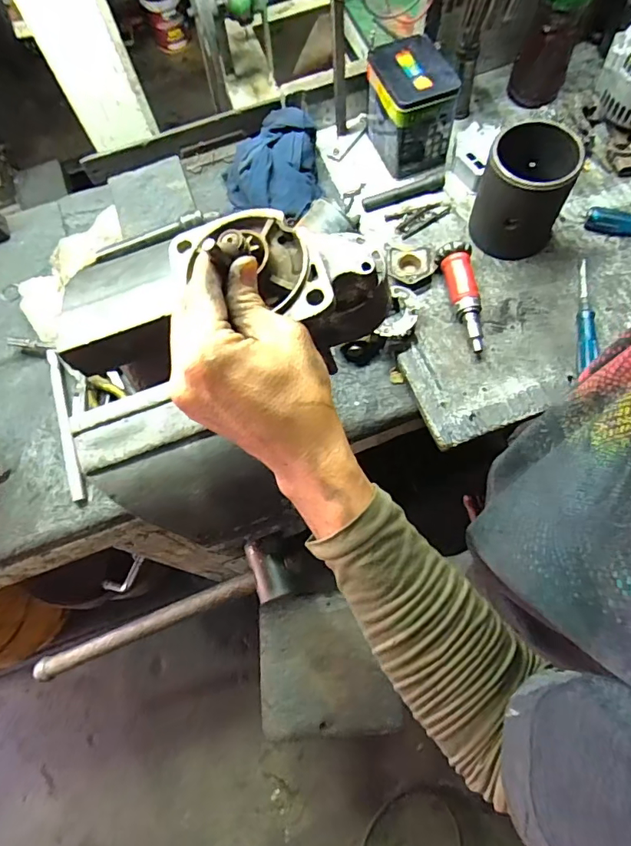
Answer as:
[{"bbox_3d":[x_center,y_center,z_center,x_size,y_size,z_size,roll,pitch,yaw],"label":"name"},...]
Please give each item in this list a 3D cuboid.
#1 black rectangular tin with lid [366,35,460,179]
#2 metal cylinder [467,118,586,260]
[{"bbox_3d":[0.139,-0.477,0.731,0.100,0.125,0.144,-19,69,-4],"label":"black rectangular tin with lid"},{"bbox_3d":[0.273,-0.311,0.644,0.106,0.120,0.107,16,71,10],"label":"metal cylinder"}]

